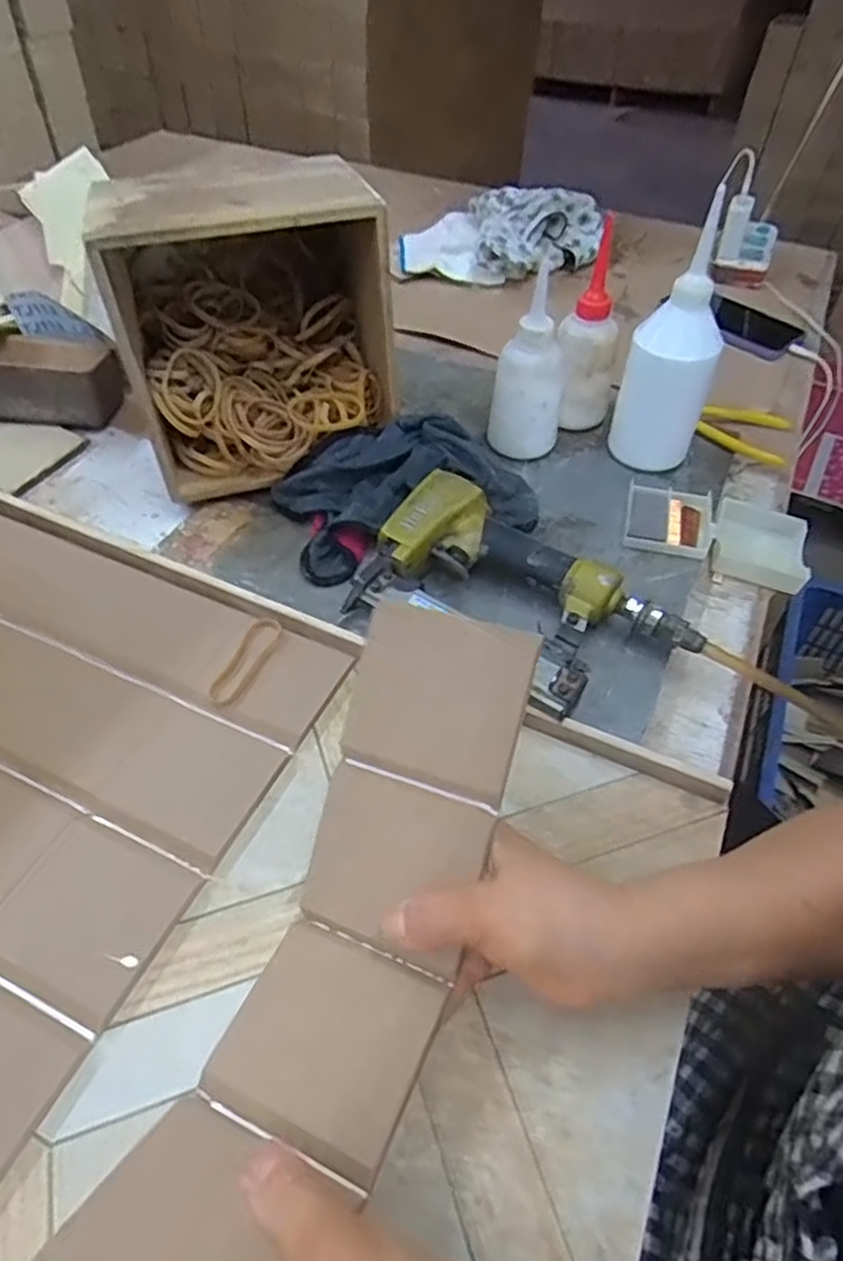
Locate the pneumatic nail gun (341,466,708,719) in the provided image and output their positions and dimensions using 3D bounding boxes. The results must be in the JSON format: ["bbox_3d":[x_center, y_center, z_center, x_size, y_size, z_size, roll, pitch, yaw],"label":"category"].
[{"bbox_3d":[0.054,-0.019,0.489,0.244,0.049,0.131,35,57,23],"label":"pneumatic nail gun"}]

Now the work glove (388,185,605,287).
[{"bbox_3d":[0.108,-0.521,0.905,0.291,0.082,0.145,-4,50,-6],"label":"work glove"}]

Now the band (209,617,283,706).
[{"bbox_3d":[-0.118,0.019,0.468,0.025,0.008,0.075,17,52,11],"label":"band"}]

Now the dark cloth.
[{"bbox_3d":[-0.008,-0.117,0.565,0.206,0.059,0.116,-17,53,-16],"label":"dark cloth"}]

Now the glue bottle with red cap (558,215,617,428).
[{"bbox_3d":[0.149,-0.254,0.618,0.055,0.158,0.057,21,53,14],"label":"glue bottle with red cap"}]

